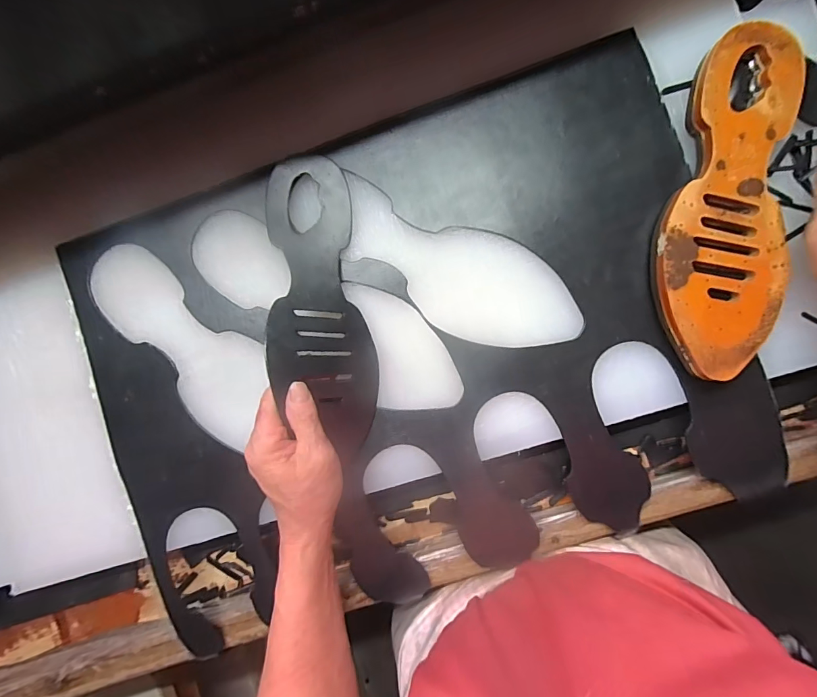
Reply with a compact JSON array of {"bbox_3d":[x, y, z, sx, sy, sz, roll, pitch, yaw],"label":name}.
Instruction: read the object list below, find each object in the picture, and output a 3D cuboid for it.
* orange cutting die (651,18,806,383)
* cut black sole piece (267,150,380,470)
[{"bbox_3d":[0.270,-0.124,0.341,0.098,0.028,0.289,11,94,5],"label":"orange cutting die"},{"bbox_3d":[-0.085,-0.041,0.350,0.093,0.025,0.265,-8,84,-34],"label":"cut black sole piece"}]

